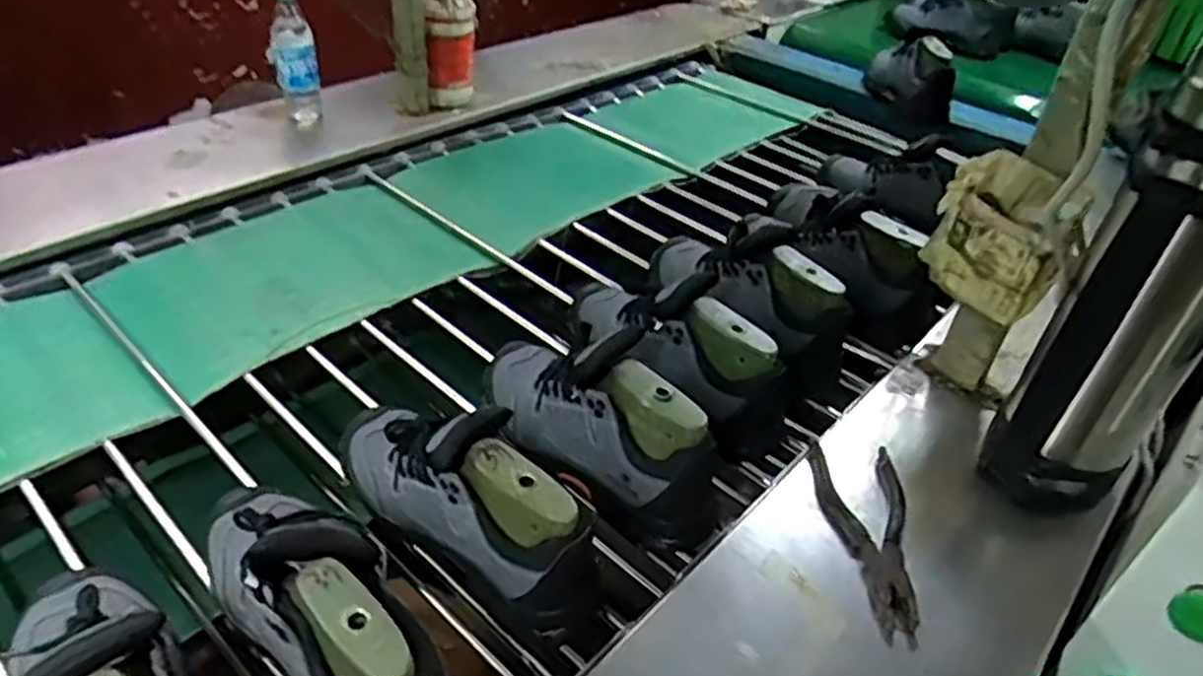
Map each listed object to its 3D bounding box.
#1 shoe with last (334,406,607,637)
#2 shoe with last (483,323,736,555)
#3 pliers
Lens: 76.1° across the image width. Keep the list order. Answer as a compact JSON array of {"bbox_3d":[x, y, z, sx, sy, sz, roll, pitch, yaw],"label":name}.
[{"bbox_3d":[-0.117,0.127,0.629,0.272,0.144,0.092,24,43,21],"label":"shoe with last"},{"bbox_3d":[-0.009,0.061,0.700,0.093,0.118,0.283,-26,49,-33],"label":"shoe with last"},{"bbox_3d":[0.233,0.164,0.649,0.071,0.011,0.187,3,39,-3],"label":"pliers"}]

